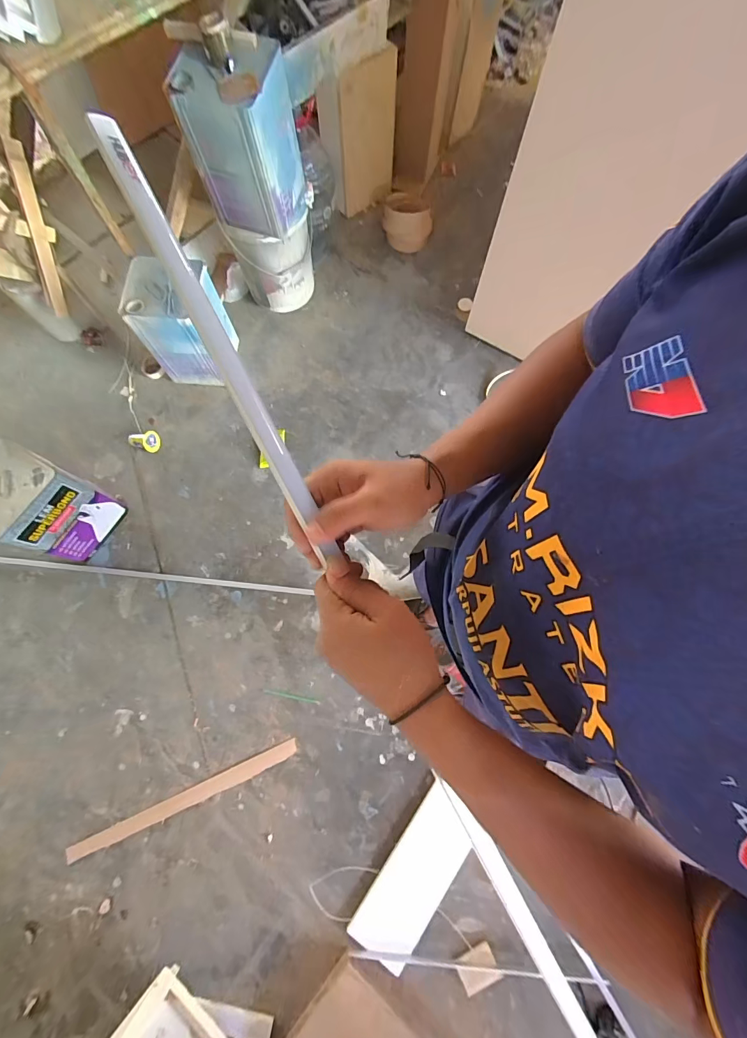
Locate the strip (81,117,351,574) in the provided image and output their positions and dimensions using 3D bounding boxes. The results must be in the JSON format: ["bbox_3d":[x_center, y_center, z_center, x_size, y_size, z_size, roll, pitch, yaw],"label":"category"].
[{"bbox_3d":[-0.099,-0.107,0.275,0.019,0.010,0.310,-28,101,-10],"label":"strip"}]

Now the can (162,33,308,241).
[{"bbox_3d":[-0.362,-1.055,1.123,0.252,0.347,0.244,21,75,5],"label":"can"}]

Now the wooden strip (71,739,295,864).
[{"bbox_3d":[-0.525,0.797,1.136,0.633,0.010,0.050,-21,74,-11],"label":"wooden strip"}]

